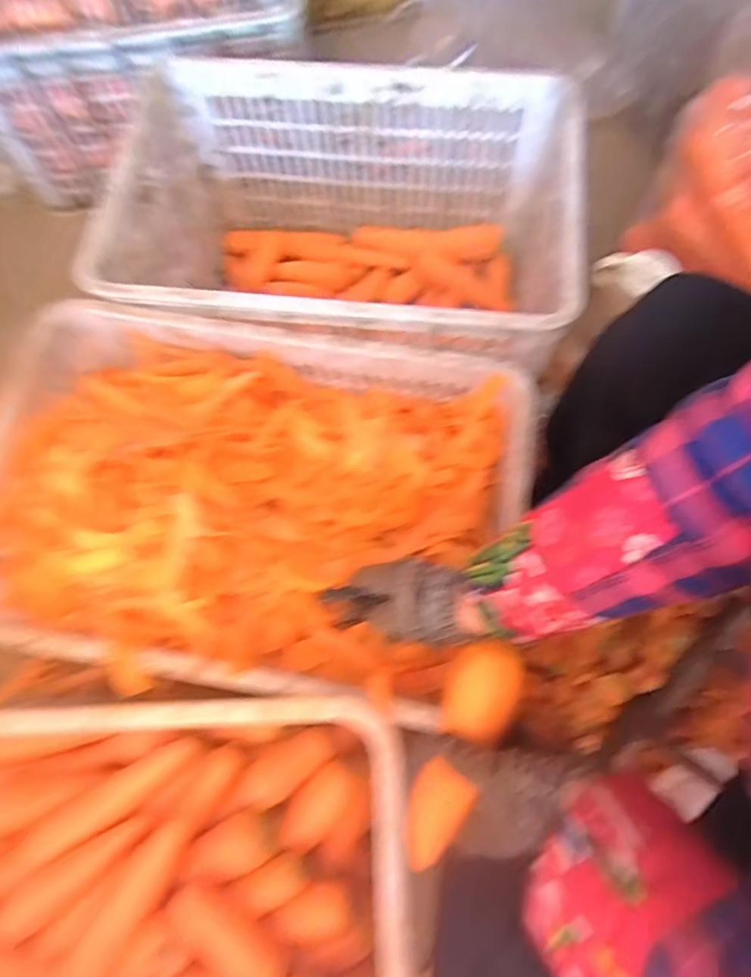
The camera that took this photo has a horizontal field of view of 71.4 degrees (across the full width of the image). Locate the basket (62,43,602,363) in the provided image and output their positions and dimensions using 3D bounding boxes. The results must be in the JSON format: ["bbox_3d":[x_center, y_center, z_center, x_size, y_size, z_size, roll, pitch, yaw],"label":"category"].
[{"bbox_3d":[-0.031,-0.312,0.703,0.515,0.271,0.376,6,72,4],"label":"basket"}]

